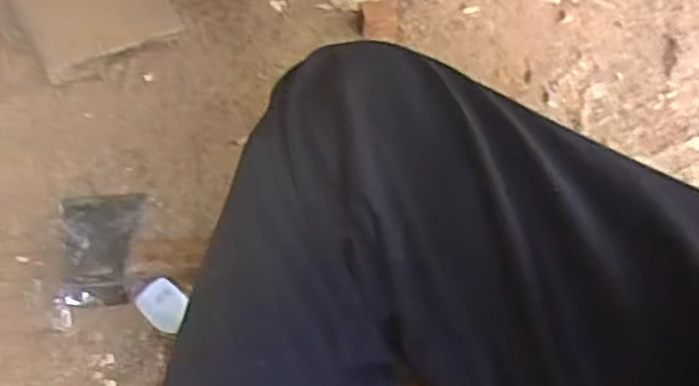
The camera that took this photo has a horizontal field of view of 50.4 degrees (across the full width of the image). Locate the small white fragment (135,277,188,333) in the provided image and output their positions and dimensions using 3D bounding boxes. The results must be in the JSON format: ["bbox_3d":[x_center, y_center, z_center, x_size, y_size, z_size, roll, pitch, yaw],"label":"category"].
[{"bbox_3d":[-0.163,0.097,0.648,0.047,0.006,0.036,37,73,10],"label":"small white fragment"}]

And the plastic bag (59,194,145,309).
[{"bbox_3d":[-0.222,0.046,0.670,0.066,0.031,0.123,-8,51,-12],"label":"plastic bag"}]

